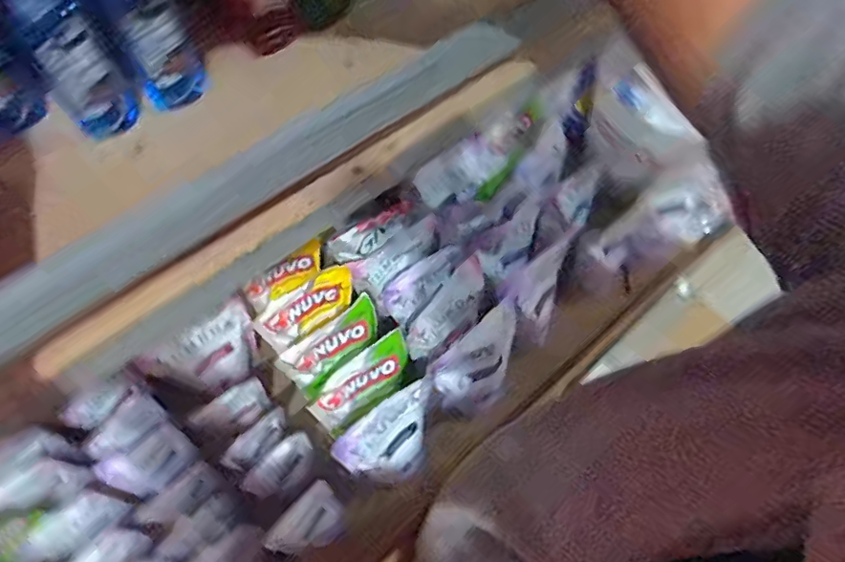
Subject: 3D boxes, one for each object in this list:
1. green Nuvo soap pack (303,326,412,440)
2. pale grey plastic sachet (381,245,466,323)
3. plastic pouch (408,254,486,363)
[{"bbox_3d":[-0.071,0.122,0.640,0.132,0.082,0.016,-35,40,-8],"label":"green Nuvo soap pack"},{"bbox_3d":[0.003,0.000,0.693,0.132,0.052,0.044,-43,69,4],"label":"pale grey plastic sachet"},{"bbox_3d":[0.031,0.043,0.686,0.134,0.079,0.059,-40,70,-20],"label":"plastic pouch"}]

